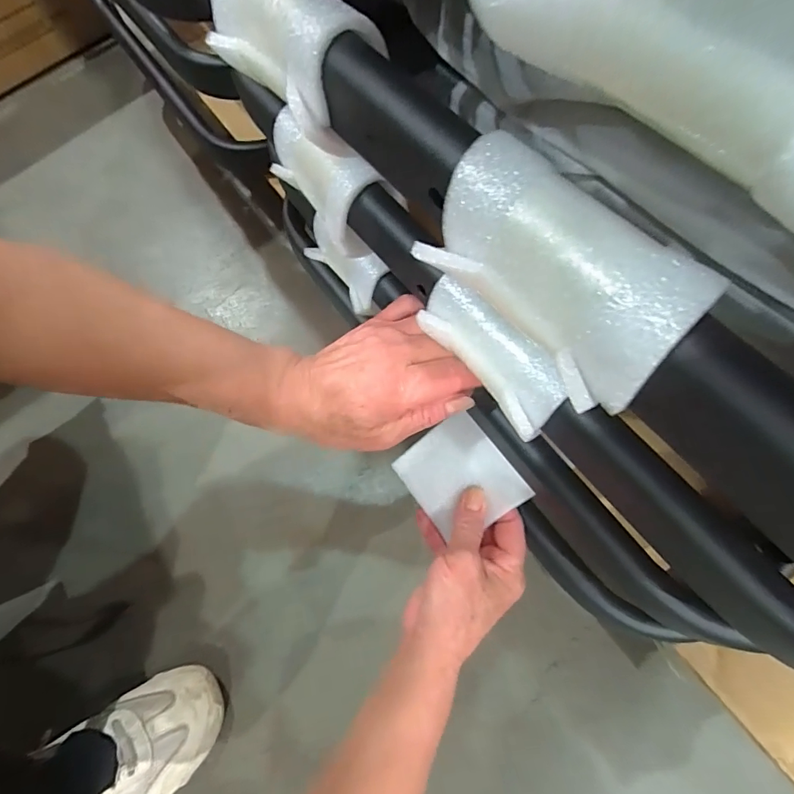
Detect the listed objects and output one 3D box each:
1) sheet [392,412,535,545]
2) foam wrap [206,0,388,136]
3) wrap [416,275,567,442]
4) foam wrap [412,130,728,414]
[{"bbox_3d":[0.044,0.060,0.334,0.077,0.004,0.076,-43,74,24],"label":"sheet"},{"bbox_3d":[-0.047,-0.149,0.186,0.082,0.040,0.036,42,75,18],"label":"foam wrap"},{"bbox_3d":[0.043,-0.021,0.207,0.022,0.027,0.080,-35,71,-12],"label":"wrap"},{"bbox_3d":[0.043,-0.037,0.130,0.030,0.038,0.079,-41,70,-15],"label":"foam wrap"}]

